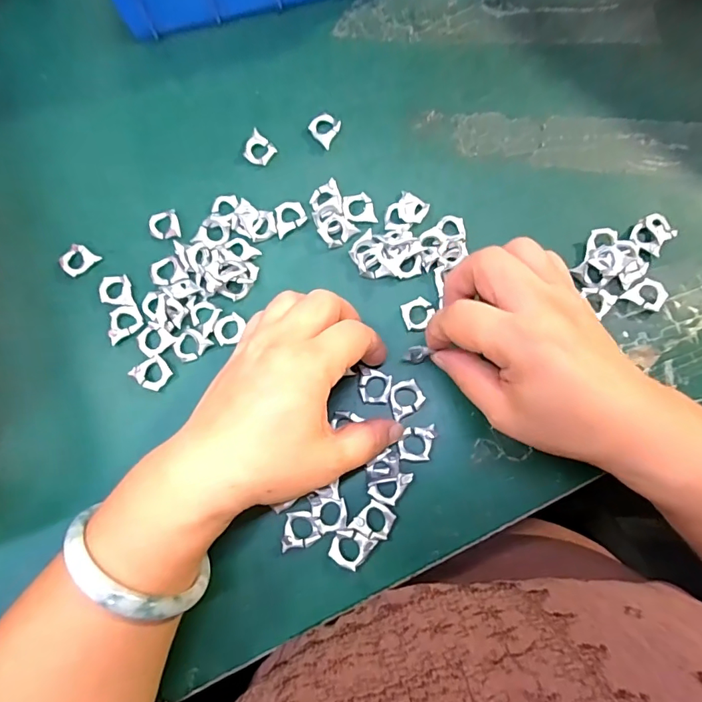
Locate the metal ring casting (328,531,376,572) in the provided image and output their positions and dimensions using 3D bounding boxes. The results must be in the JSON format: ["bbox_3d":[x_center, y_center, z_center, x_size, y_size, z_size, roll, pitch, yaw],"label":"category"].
[{"bbox_3d":[0.001,0.110,0.254,0.022,0.004,0.019,21,78,6],"label":"metal ring casting"}]

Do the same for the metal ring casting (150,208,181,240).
[{"bbox_3d":[-0.123,-0.083,0.303,0.019,0.007,0.022,-18,77,-3],"label":"metal ring casting"}]

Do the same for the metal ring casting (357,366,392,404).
[{"bbox_3d":[0.013,0.020,0.273,0.020,0.004,0.021,11,78,4],"label":"metal ring casting"}]

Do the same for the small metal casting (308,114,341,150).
[{"bbox_3d":[-0.019,-0.153,0.317,0.020,0.004,0.024,27,79,7],"label":"small metal casting"}]

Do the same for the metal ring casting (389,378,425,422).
[{"bbox_3d":[0.032,0.028,0.273,0.021,0.004,0.020,-28,78,-5],"label":"metal ring casting"}]

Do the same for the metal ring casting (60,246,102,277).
[{"bbox_3d":[-0.177,-0.058,0.299,0.020,0.004,0.020,31,80,8],"label":"metal ring casting"}]

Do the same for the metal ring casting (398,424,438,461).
[{"bbox_3d":[0.039,0.054,0.267,0.022,0.005,0.019,-9,77,-1],"label":"metal ring casting"}]

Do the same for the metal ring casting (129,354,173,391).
[{"bbox_3d":[-0.121,0.013,0.281,0.021,0.004,0.019,42,81,10],"label":"metal ring casting"}]

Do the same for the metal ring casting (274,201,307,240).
[{"bbox_3d":[-0.039,-0.088,0.300,0.020,0.004,0.023,-12,77,-1],"label":"metal ring casting"}]

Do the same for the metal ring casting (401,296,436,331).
[{"bbox_3d":[0.042,-0.022,0.285,0.019,0.004,0.019,0,77,1],"label":"metal ring casting"}]

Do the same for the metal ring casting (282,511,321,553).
[{"bbox_3d":[-0.029,0.100,0.256,0.021,0.004,0.019,-13,77,-2],"label":"metal ring casting"}]

